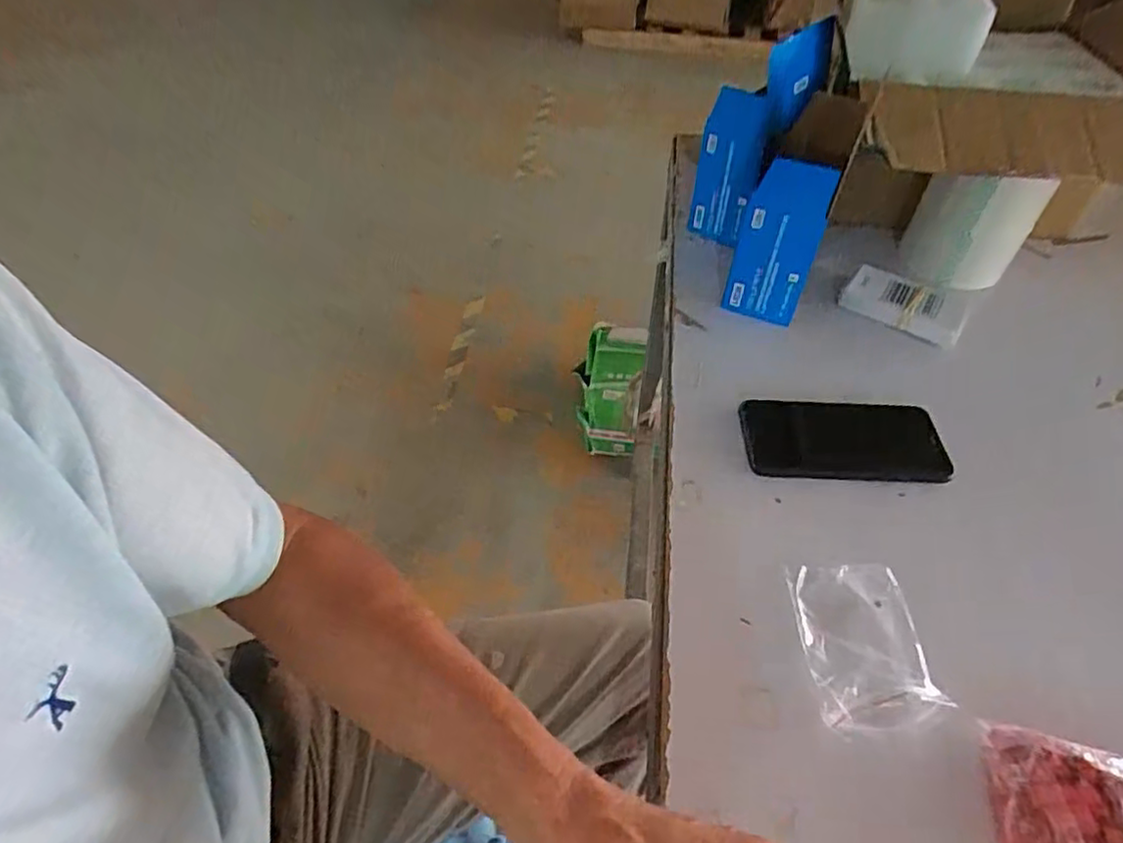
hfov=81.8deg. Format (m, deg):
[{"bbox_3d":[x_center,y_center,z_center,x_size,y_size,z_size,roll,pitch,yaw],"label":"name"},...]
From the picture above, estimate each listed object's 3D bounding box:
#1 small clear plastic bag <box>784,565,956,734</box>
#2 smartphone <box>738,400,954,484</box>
[{"bbox_3d":[0.190,0.137,0.406,0.072,0.019,0.105,3,48,1],"label":"small clear plastic bag"},{"bbox_3d":[0.227,0.012,0.532,0.154,0.012,0.082,1,48,1],"label":"smartphone"}]

